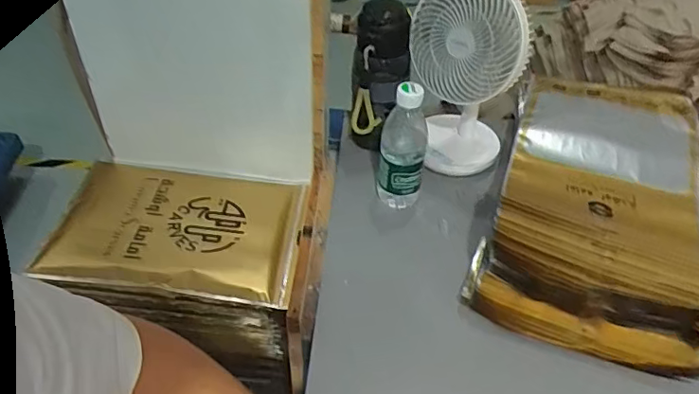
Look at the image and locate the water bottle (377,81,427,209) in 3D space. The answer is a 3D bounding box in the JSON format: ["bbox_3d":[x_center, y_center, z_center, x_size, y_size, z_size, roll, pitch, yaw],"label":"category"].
[{"bbox_3d":[0.071,-0.070,0.711,0.060,0.173,0.071,8,42,6],"label":"water bottle"}]

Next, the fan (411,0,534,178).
[{"bbox_3d":[0.153,-0.167,0.739,0.144,0.252,0.120,7,42,6],"label":"fan"}]

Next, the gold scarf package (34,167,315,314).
[{"bbox_3d":[-0.242,0.040,0.788,0.332,0.026,0.232,6,47,0],"label":"gold scarf package"}]

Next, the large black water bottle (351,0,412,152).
[{"bbox_3d":[0.043,-0.163,0.772,0.081,0.210,0.067,-15,45,-18],"label":"large black water bottle"}]

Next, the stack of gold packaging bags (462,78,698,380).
[{"bbox_3d":[0.328,-0.009,0.723,0.246,0.079,0.473,15,44,14],"label":"stack of gold packaging bags"}]

